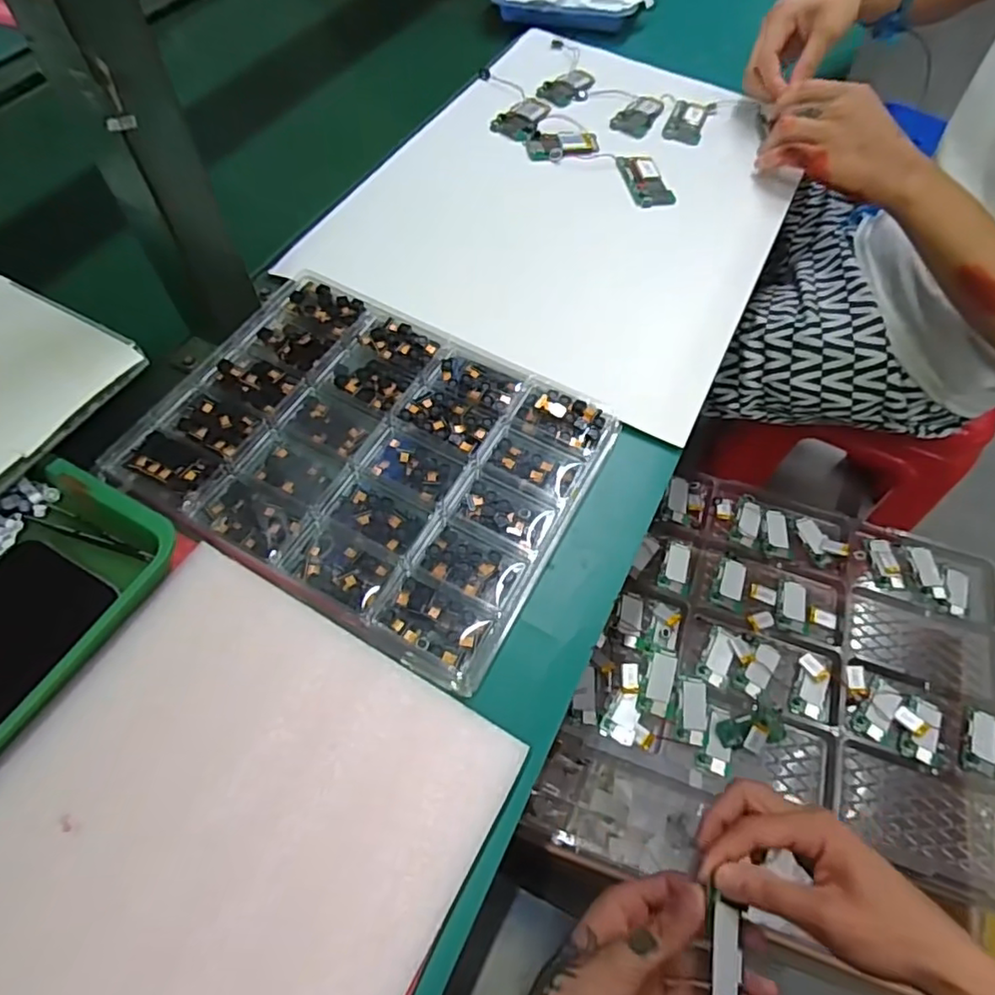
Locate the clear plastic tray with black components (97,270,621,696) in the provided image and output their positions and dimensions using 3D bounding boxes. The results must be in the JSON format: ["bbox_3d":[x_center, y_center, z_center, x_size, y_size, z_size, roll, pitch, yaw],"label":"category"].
[{"bbox_3d":[-0.083,-0.032,0.402,0.266,0.023,0.211,26,63,13],"label":"clear plastic tray with black components"}]

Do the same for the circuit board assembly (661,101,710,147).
[{"bbox_3d":[0.198,-0.395,0.642,0.038,0.009,0.068,17,61,9],"label":"circuit board assembly"}]

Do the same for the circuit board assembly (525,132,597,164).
[{"bbox_3d":[0.065,-0.346,0.604,0.073,0.008,0.040,-9,60,-6],"label":"circuit board assembly"}]

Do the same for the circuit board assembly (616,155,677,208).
[{"bbox_3d":[0.141,-0.305,0.585,0.042,0.013,0.071,-10,61,-7],"label":"circuit board assembly"}]

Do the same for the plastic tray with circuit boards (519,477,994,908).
[{"bbox_3d":[0.353,0.215,0.699,0.437,0.037,0.489,20,61,10],"label":"plastic tray with circuit boards"}]

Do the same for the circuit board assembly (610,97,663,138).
[{"bbox_3d":[0.146,-0.399,0.640,0.037,0.008,0.065,27,63,14],"label":"circuit board assembly"}]

